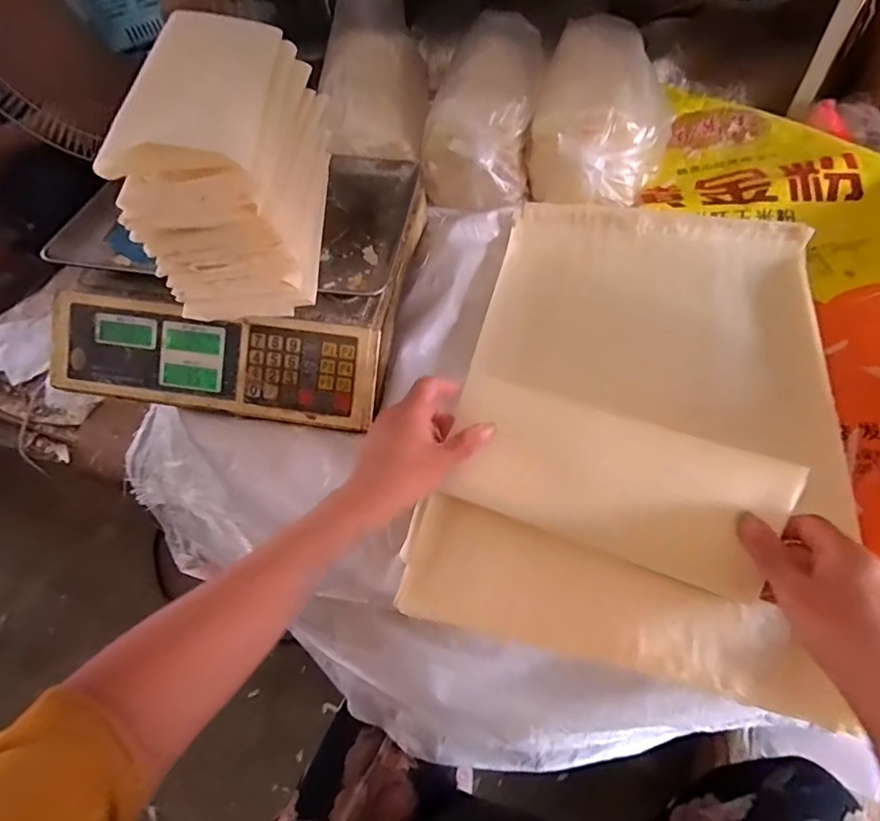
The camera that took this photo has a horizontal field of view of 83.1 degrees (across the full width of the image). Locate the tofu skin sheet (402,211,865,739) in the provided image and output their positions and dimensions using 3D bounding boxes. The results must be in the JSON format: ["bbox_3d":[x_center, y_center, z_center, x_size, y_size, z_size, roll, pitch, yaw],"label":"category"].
[{"bbox_3d":[0.188,-0.027,0.475,0.317,0.063,0.498,11,56,14],"label":"tofu skin sheet"}]

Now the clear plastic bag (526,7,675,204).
[{"bbox_3d":[0.219,-0.402,0.654,0.159,0.117,0.297,13,57,14],"label":"clear plastic bag"}]

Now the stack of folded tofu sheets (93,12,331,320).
[{"bbox_3d":[-0.185,-0.224,0.456,0.126,0.159,0.248,-6,54,2],"label":"stack of folded tofu sheets"}]

